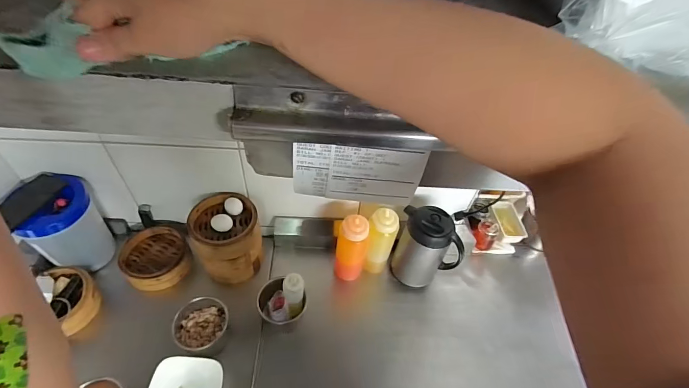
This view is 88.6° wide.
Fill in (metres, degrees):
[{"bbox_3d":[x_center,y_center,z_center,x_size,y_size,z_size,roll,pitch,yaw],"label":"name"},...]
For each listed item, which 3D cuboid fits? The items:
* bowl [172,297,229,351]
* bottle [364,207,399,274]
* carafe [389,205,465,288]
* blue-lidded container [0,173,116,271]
[{"bbox_3d":[-0.345,0.322,0.861,0.124,0.084,0.119,3,48,-4],"label":"bowl"},{"bbox_3d":[0.093,0.138,0.960,0.072,0.232,0.077,3,48,-4],"label":"bottle"},{"bbox_3d":[0.217,0.144,0.940,0.142,0.242,0.113,-2,49,-8],"label":"carafe"},{"bbox_3d":[-0.715,0.081,0.911,0.160,0.237,0.160,-33,59,-30],"label":"blue-lidded container"}]

